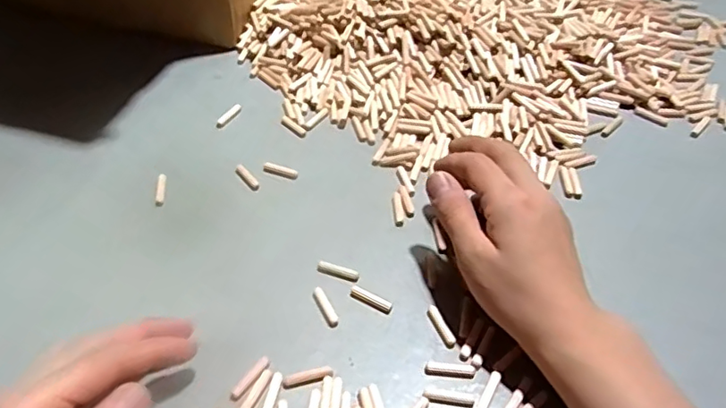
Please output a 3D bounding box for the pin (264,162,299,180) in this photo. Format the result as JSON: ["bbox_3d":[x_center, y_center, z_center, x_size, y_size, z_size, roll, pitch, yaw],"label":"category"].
[{"bbox_3d":[-0.068,-0.028,0.464,0.029,0.005,0.009,15,50,12],"label":"pin"}]

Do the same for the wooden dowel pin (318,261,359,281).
[{"bbox_3d":[-0.017,0.046,0.392,0.029,0.006,0.008,17,51,14],"label":"wooden dowel pin"}]

